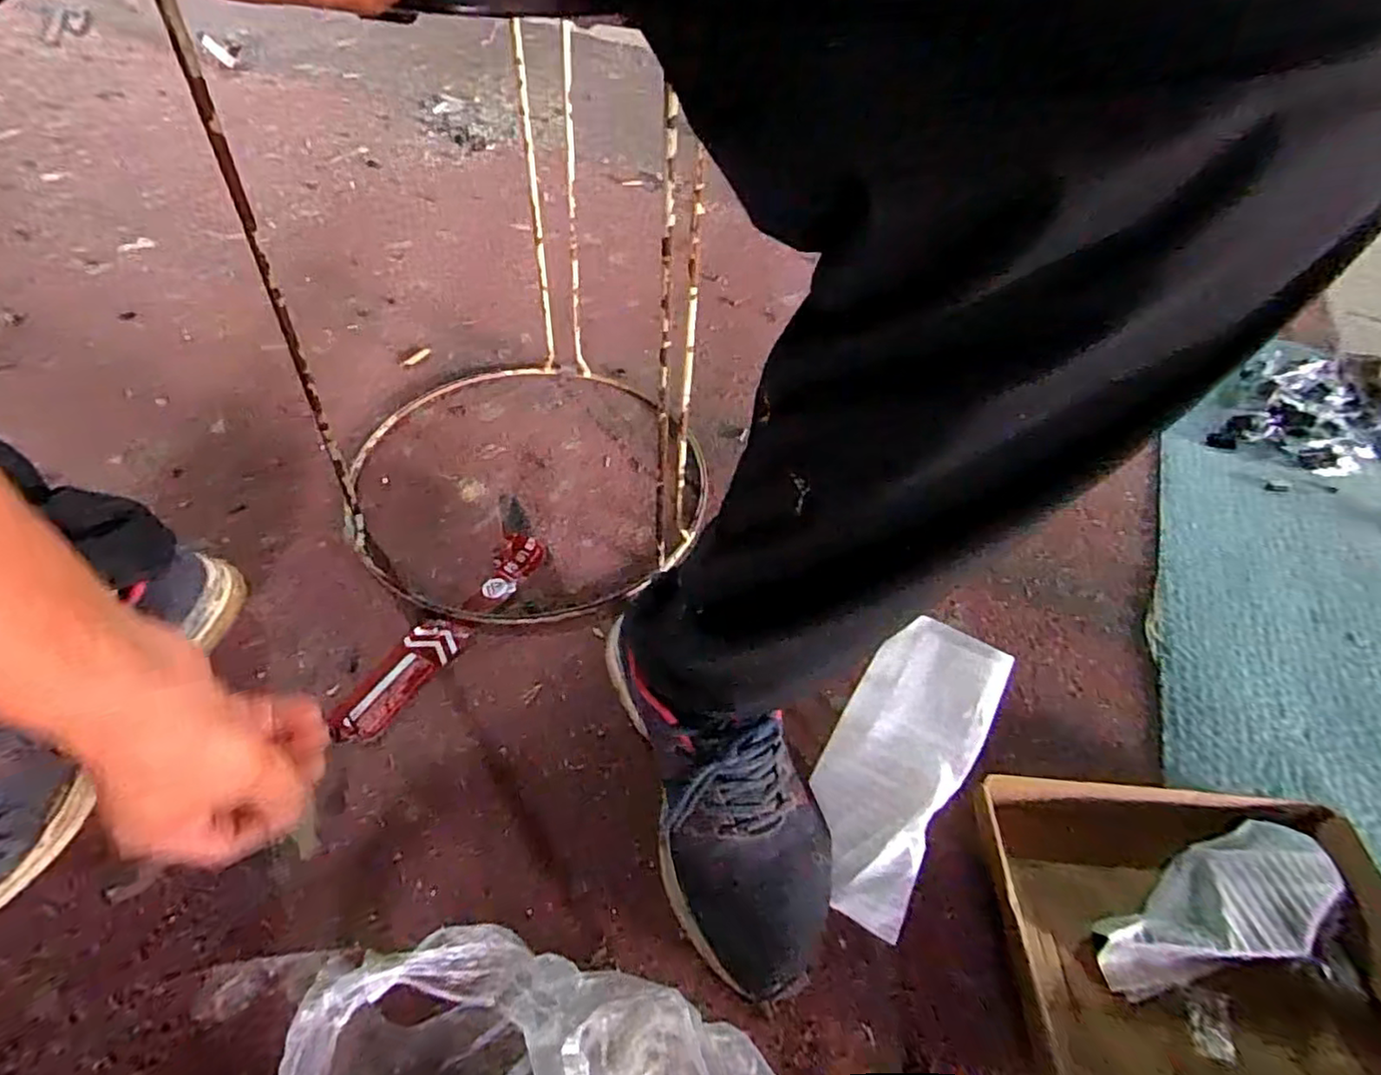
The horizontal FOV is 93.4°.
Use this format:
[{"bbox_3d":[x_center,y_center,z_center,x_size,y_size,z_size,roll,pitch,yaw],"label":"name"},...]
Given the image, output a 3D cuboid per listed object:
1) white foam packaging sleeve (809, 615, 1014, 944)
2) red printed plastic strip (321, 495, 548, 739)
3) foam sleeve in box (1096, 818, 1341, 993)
[{"bbox_3d":[0.140,0.157,0.454,0.090,0.018,0.203,25,88,30],"label":"white foam packaging sleeve"},{"bbox_3d":[-0.203,0.066,0.560,0.058,0.017,0.248,21,52,11],"label":"red printed plastic strip"},{"bbox_3d":[0.359,0.252,0.442,0.183,0.032,0.070,-13,54,-16],"label":"foam sleeve in box"}]

